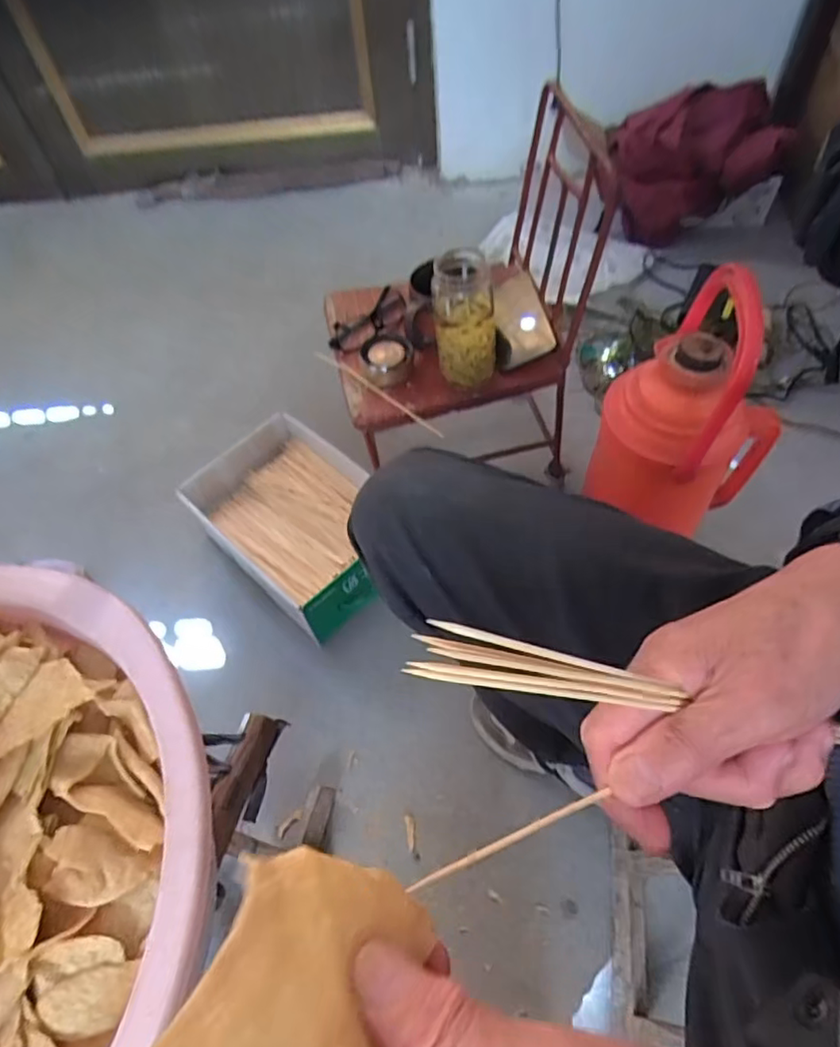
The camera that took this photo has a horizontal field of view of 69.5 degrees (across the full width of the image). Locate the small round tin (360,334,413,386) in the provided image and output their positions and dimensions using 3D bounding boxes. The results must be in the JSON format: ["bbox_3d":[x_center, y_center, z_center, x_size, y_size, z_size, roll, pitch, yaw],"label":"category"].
[{"bbox_3d":[-0.041,-0.205,0.761,0.064,0.033,0.065,-1,56,4],"label":"small round tin"}]

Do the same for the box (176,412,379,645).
[{"bbox_3d":[-0.171,-0.002,0.886,0.306,0.095,0.212,37,66,25],"label":"box"}]

